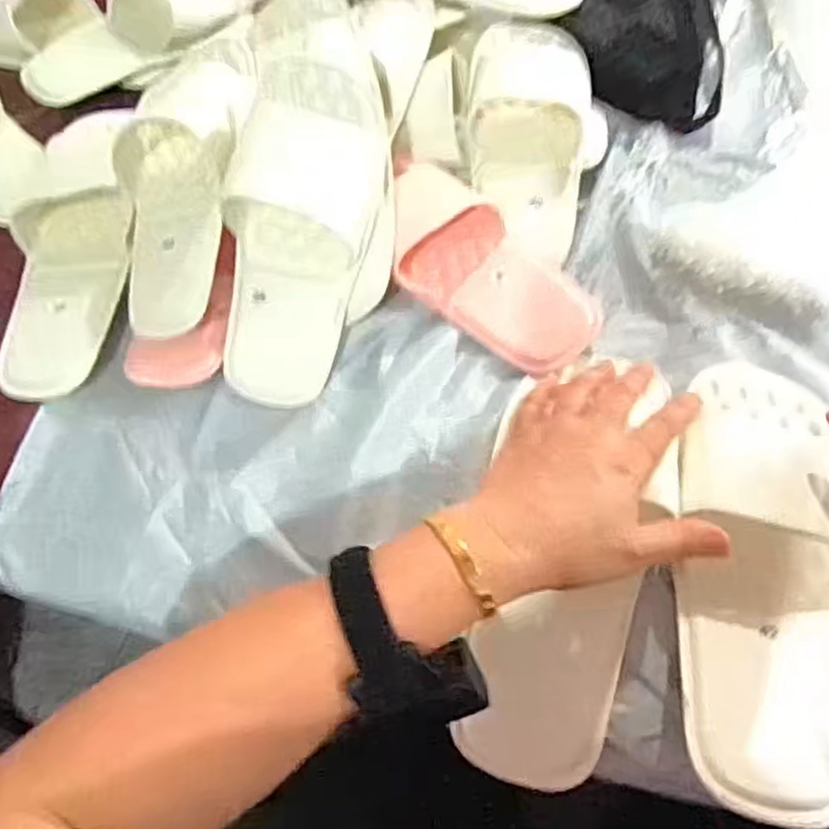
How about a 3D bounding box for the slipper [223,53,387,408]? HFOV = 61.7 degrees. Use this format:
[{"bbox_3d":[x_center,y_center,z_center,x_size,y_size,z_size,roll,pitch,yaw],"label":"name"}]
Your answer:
[{"bbox_3d":[-0.082,-0.125,0.488,0.094,0.039,0.230,12,98,7],"label":"slipper"}]

